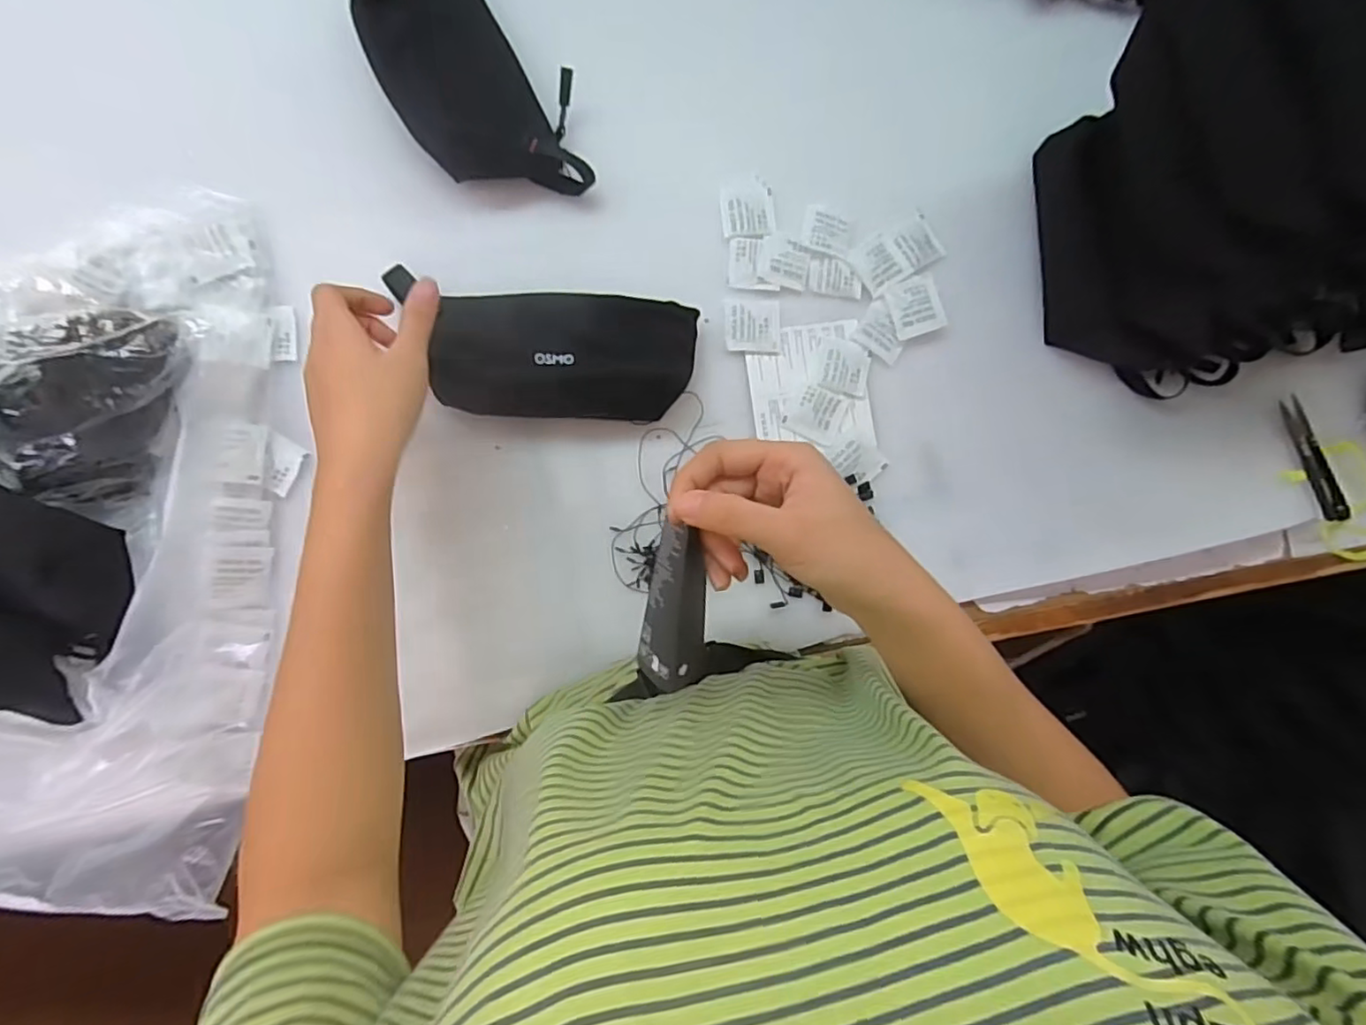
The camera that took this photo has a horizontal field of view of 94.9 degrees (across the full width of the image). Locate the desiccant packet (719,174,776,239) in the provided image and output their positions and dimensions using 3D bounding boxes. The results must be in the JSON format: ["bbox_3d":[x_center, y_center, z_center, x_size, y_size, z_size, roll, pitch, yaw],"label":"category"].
[{"bbox_3d":[0.049,-0.231,0.473,0.039,0.004,0.046,-5,88,-5],"label":"desiccant packet"}]

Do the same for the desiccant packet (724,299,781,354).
[{"bbox_3d":[0.053,-0.140,0.471,0.042,0.004,0.040,-2,88,-5],"label":"desiccant packet"}]

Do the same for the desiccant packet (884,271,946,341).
[{"bbox_3d":[0.175,-0.155,0.473,0.038,0.009,0.044,-16,89,-5],"label":"desiccant packet"}]

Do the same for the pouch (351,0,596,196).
[{"bbox_3d":[-0.150,-0.305,0.446,0.106,0.039,0.199,-43,92,-5],"label":"pouch"}]

